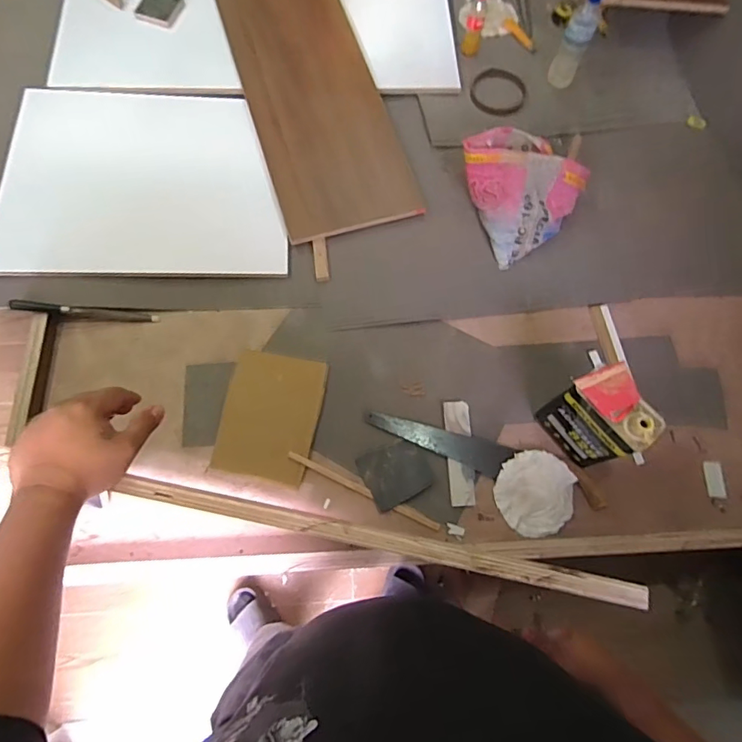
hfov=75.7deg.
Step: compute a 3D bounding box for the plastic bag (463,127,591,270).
[{"bbox_3d":[0.415,-0.485,1.253,0.271,0.135,0.306,-21,75,-9],"label":"plastic bag"}]

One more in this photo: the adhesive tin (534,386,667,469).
[{"bbox_3d":[0.467,0.103,1.009,0.099,0.248,0.169,-37,75,-14],"label":"adhesive tin"}]

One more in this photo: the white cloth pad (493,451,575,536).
[{"bbox_3d":[0.368,0.272,1.063,0.176,0.042,0.184,0,75,-2],"label":"white cloth pad"}]

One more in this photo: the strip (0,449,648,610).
[{"bbox_3d":[-0.309,0.090,0.454,1.122,0.028,0.023,12,75,2],"label":"strip"}]

